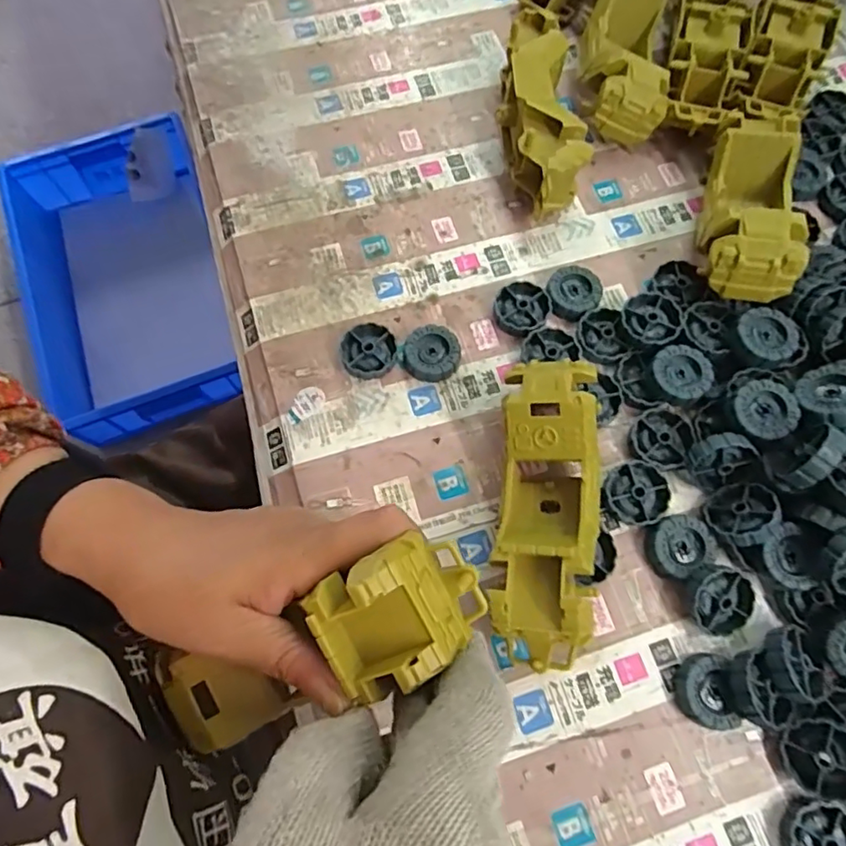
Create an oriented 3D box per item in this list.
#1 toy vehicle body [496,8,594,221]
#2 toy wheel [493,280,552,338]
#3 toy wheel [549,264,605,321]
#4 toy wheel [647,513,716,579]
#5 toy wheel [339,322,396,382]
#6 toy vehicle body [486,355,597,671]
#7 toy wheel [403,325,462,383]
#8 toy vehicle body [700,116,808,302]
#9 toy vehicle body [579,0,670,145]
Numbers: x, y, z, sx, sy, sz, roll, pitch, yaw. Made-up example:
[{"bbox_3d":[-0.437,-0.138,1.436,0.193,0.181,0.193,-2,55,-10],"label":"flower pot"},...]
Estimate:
[{"bbox_3d":[0.087,-0.237,0.441,0.051,0.057,0.174,-3,70,-1],"label":"toy vehicle body"},{"bbox_3d":[0.070,-0.080,0.404,0.037,0.012,0.042,27,72,9],"label":"toy wheel"},{"bbox_3d":[0.107,-0.092,0.407,0.036,0.016,0.041,30,72,10],"label":"toy wheel"},{"bbox_3d":[0.155,0.075,0.348,0.038,0.015,0.035,0,70,0],"label":"toy wheel"},{"bbox_3d":[-0.037,-0.050,0.392,0.037,0.011,0.037,0,70,0],"label":"toy wheel"},{"bbox_3d":[0.069,0.048,0.330,0.054,0.063,0.168,7,70,2],"label":"toy vehicle body"},{"bbox_3d":[0.006,-0.047,0.393,0.038,0.013,0.036,0,70,0],"label":"toy wheel"},{"bbox_3d":[0.226,-0.153,0.398,0.057,0.066,0.158,15,70,5],"label":"toy vehicle body"},{"bbox_3d":[0.161,-0.294,0.463,0.062,0.058,0.171,7,70,2],"label":"toy vehicle body"}]

